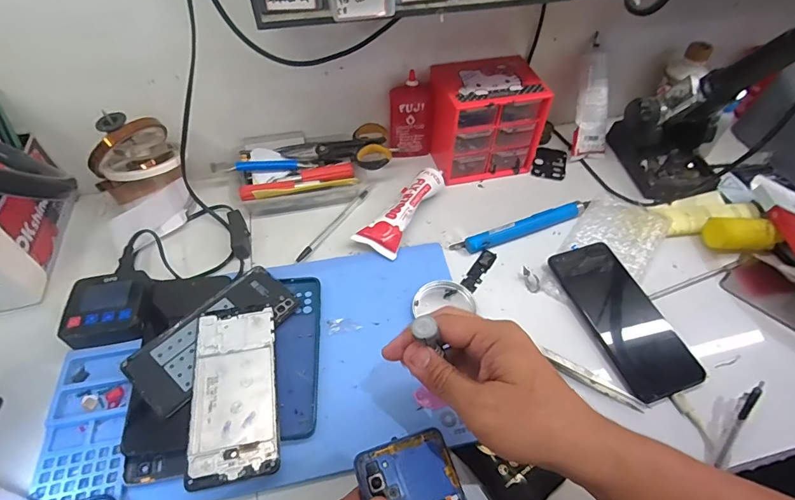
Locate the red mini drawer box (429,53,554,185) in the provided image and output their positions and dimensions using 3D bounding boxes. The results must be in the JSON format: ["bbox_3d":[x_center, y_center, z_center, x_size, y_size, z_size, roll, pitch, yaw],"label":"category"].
[{"bbox_3d":[0.113,-0.174,0.564,0.125,0.121,0.108,-12,52,-10],"label":"red mini drawer box"}]

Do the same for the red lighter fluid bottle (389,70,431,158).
[{"bbox_3d":[0.016,-0.181,0.569,0.054,0.115,0.029,-6,52,-5],"label":"red lighter fluid bottle"}]

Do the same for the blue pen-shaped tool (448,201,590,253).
[{"bbox_3d":[0.156,-0.028,0.510,0.182,0.020,0.024,-18,54,-15],"label":"blue pen-shaped tool"}]

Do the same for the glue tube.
[{"bbox_3d":[0.009,-0.052,0.510,0.052,0.029,0.135,27,56,19],"label":"glue tube"}]

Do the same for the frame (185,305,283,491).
[{"bbox_3d":[-0.143,0.120,0.371,0.069,0.012,0.153,-10,52,-8],"label":"frame"}]

